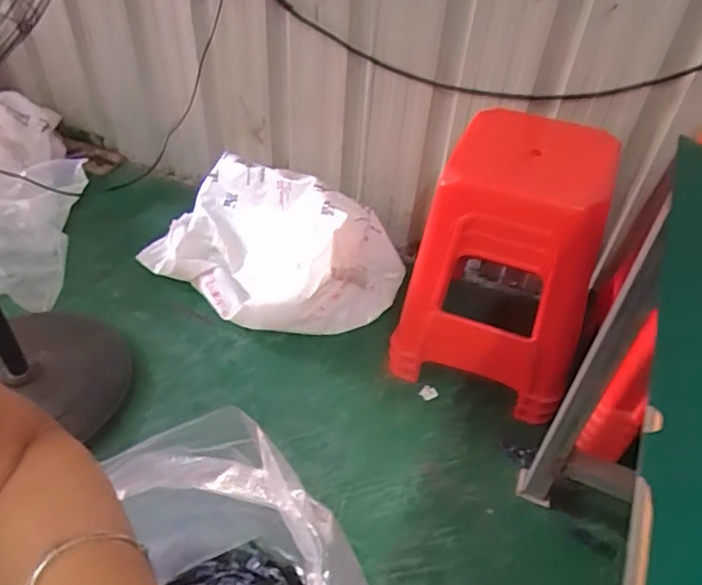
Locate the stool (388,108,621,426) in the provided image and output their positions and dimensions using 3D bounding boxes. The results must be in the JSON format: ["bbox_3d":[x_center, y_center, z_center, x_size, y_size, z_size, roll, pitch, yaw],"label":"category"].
[{"bbox_3d":[0.287,-0.064,1.165,0.334,0.508,0.356,11,44,6],"label":"stool"}]

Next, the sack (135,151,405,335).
[{"bbox_3d":[-0.232,-0.154,1.470,0.670,0.311,0.398,29,48,23],"label":"sack"}]

